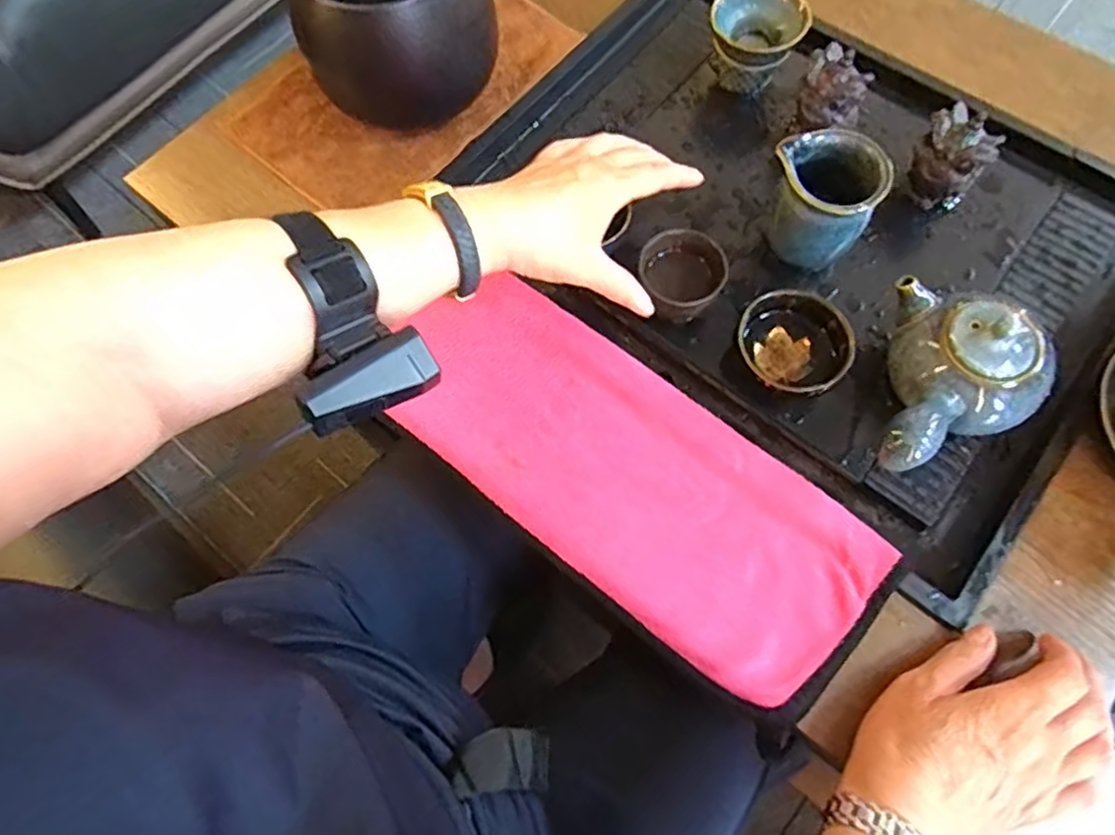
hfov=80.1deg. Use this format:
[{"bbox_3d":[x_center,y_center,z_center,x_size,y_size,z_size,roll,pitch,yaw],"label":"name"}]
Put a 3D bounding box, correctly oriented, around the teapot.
[{"bbox_3d":[0.251,-0.013,0.416,0.094,0.072,0.126,14,70,6],"label":"teapot"}]

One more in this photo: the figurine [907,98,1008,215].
[{"bbox_3d":[0.284,-0.187,0.485,0.036,0.066,0.046,-25,71,-8],"label":"figurine"}]

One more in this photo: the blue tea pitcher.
[{"bbox_3d":[0.181,-0.147,0.466,0.069,0.084,0.065,4,69,3],"label":"blue tea pitcher"}]

